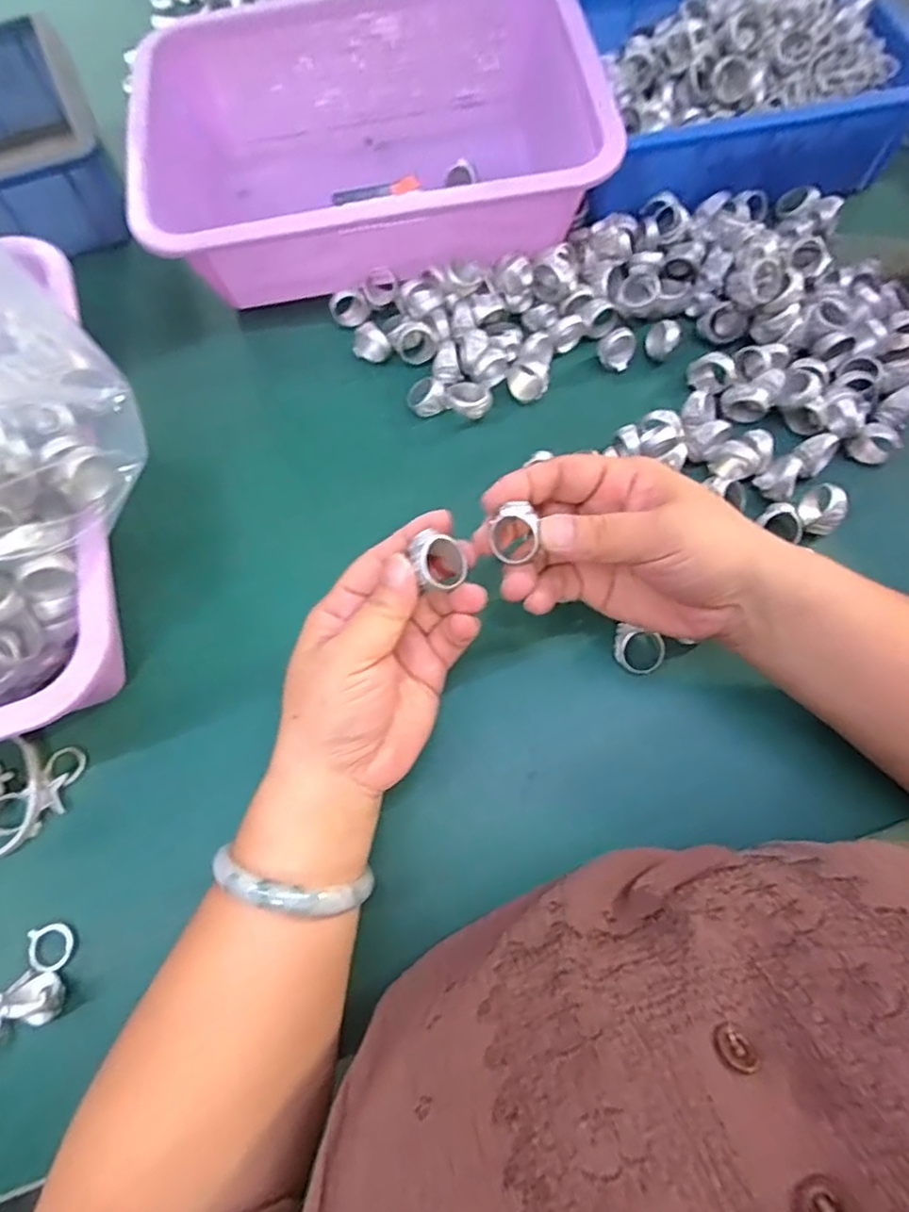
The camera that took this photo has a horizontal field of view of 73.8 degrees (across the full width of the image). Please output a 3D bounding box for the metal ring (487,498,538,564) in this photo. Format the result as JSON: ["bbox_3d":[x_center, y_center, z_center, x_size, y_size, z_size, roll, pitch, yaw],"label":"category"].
[{"bbox_3d":[0.027,-0.031,0.269,0.019,0.005,0.025,2,114,10],"label":"metal ring"}]

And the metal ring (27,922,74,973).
[{"bbox_3d":[-0.193,0.163,0.290,0.019,0.004,0.021,-13,64,-18],"label":"metal ring"}]

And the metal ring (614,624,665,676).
[{"bbox_3d":[0.101,0.025,0.332,0.030,0.013,0.022,13,70,6],"label":"metal ring"}]

